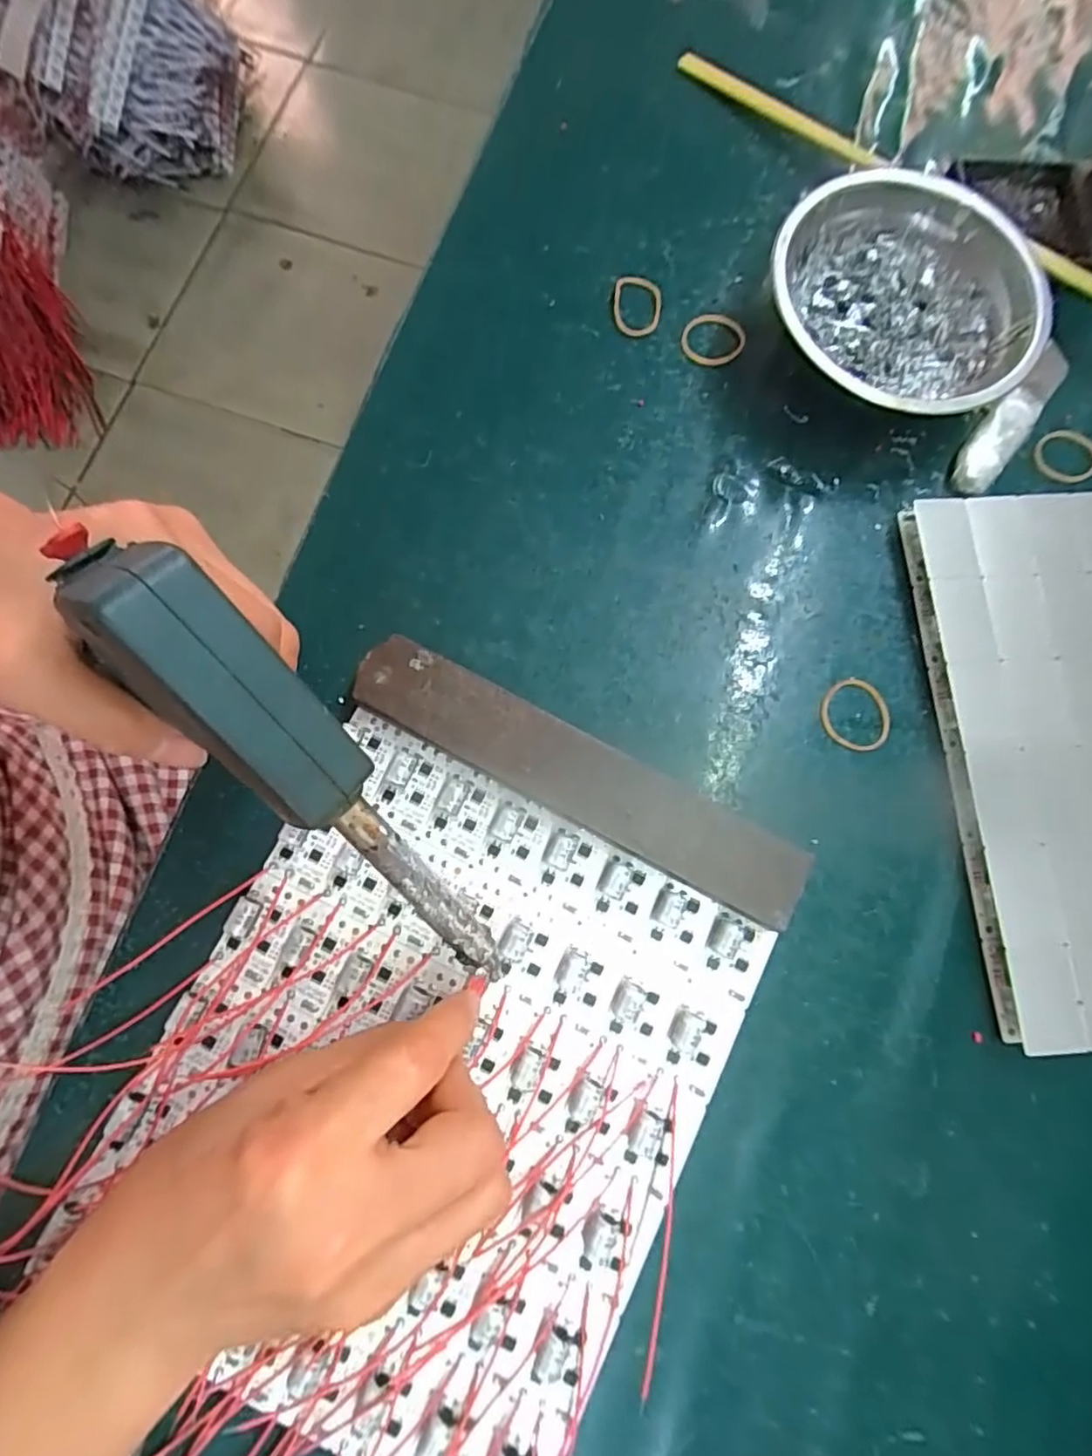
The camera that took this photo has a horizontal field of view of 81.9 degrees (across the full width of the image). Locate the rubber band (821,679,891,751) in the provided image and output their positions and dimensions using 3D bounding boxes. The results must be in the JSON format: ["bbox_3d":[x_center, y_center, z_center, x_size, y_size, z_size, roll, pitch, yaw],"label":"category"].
[{"bbox_3d":[0.140,-0.006,0.282,0.032,0.004,0.030,0,78,0],"label":"rubber band"}]

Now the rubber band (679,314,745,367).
[{"bbox_3d":[0.084,-0.196,0.315,0.029,0.004,0.029,0,78,0],"label":"rubber band"}]

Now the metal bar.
[{"bbox_3d":[0.013,0.022,0.265,0.196,0.019,0.036,28,80,5],"label":"metal bar"}]

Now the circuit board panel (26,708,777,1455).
[{"bbox_3d":[-0.045,0.140,0.244,0.201,0.018,0.231,27,80,5],"label":"circuit board panel"}]

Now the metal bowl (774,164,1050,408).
[{"bbox_3d":[0.164,-0.196,0.298,0.121,0.041,0.119,0,78,0],"label":"metal bowl"}]

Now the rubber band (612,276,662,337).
[{"bbox_3d":[0.046,-0.213,0.317,0.025,0.004,0.030,13,92,4],"label":"rubber band"}]

